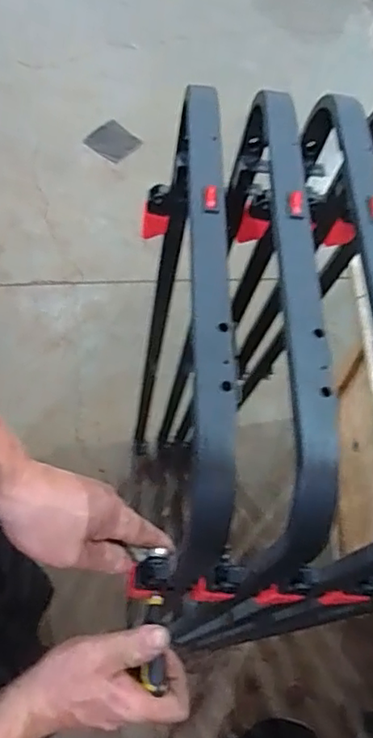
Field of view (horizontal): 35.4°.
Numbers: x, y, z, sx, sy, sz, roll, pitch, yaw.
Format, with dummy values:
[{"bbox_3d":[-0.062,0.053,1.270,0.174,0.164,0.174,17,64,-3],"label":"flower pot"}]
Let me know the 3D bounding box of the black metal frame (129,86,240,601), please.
[{"bbox_3d":[-0.002,-0.058,0.592,0.053,0.253,0.484,6,55,-13],"label":"black metal frame"}]

